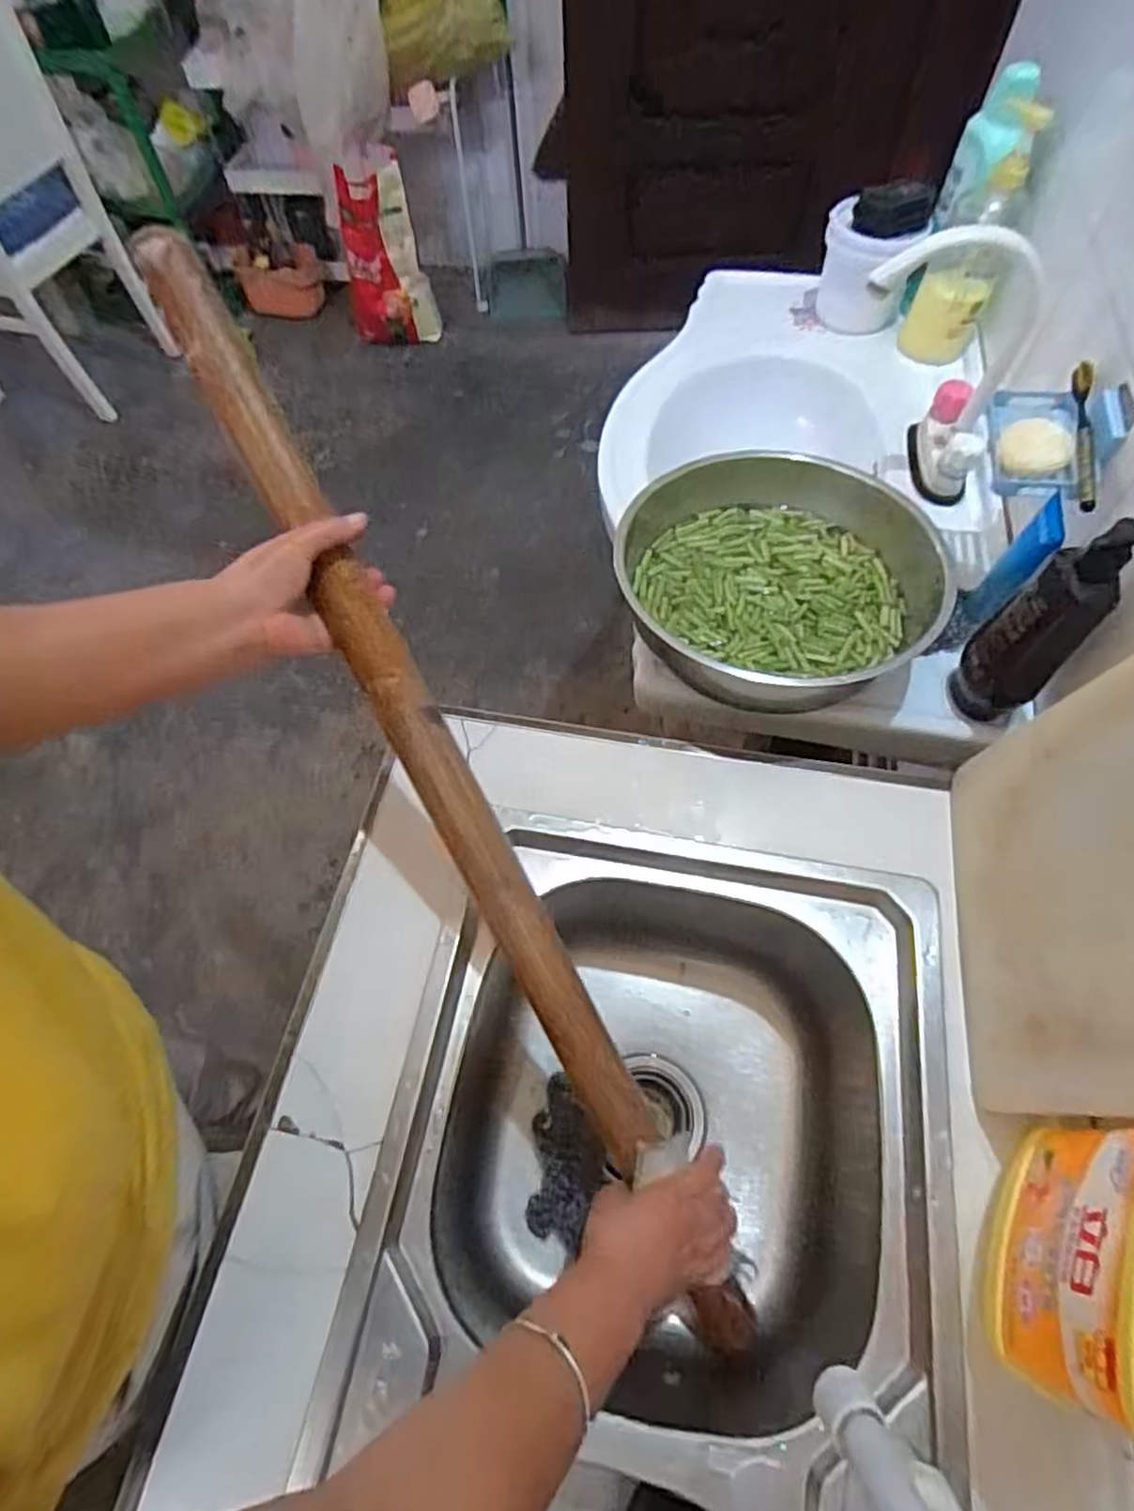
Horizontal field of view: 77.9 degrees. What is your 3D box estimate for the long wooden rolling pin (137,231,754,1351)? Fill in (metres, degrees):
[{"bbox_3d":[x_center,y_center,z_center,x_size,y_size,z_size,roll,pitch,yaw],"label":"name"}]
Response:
[{"bbox_3d":[-0.087,0.034,0.518,0.045,0.040,0.861,-28,95,-13],"label":"long wooden rolling pin"}]

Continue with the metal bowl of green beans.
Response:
[{"bbox_3d":[0.203,-0.165,0.694,0.298,0.100,0.292,-1,61,2],"label":"metal bowl of green beans"}]

